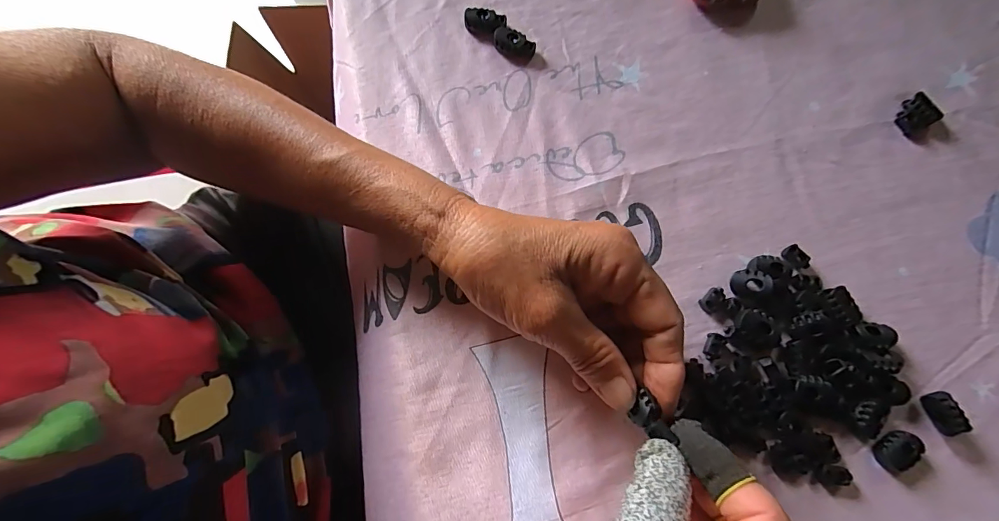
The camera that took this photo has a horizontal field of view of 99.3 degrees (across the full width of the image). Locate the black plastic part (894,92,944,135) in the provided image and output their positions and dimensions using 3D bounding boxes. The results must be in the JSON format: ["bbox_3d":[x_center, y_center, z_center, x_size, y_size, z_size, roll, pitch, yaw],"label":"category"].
[{"bbox_3d":[0.270,-0.095,0.275,0.020,0.009,0.021,-28,78,-5],"label":"black plastic part"}]

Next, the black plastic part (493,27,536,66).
[{"bbox_3d":[0.009,-0.146,0.288,0.029,0.008,0.016,32,79,8],"label":"black plastic part"}]

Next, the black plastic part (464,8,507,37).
[{"bbox_3d":[-0.010,-0.163,0.291,0.028,0.009,0.015,14,77,4],"label":"black plastic part"}]

